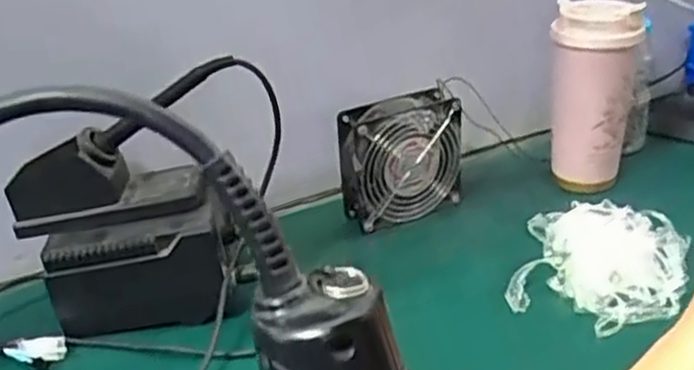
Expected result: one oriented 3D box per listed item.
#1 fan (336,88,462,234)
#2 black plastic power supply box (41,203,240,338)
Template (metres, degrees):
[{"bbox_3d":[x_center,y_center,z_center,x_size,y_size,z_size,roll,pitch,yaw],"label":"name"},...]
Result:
[{"bbox_3d":[0.054,-0.025,0.738,0.123,0.118,0.048,-17,31,-23],"label":"fan"},{"bbox_3d":[-0.171,0.073,0.607,0.143,0.087,0.045,-8,28,-8],"label":"black plastic power supply box"}]

